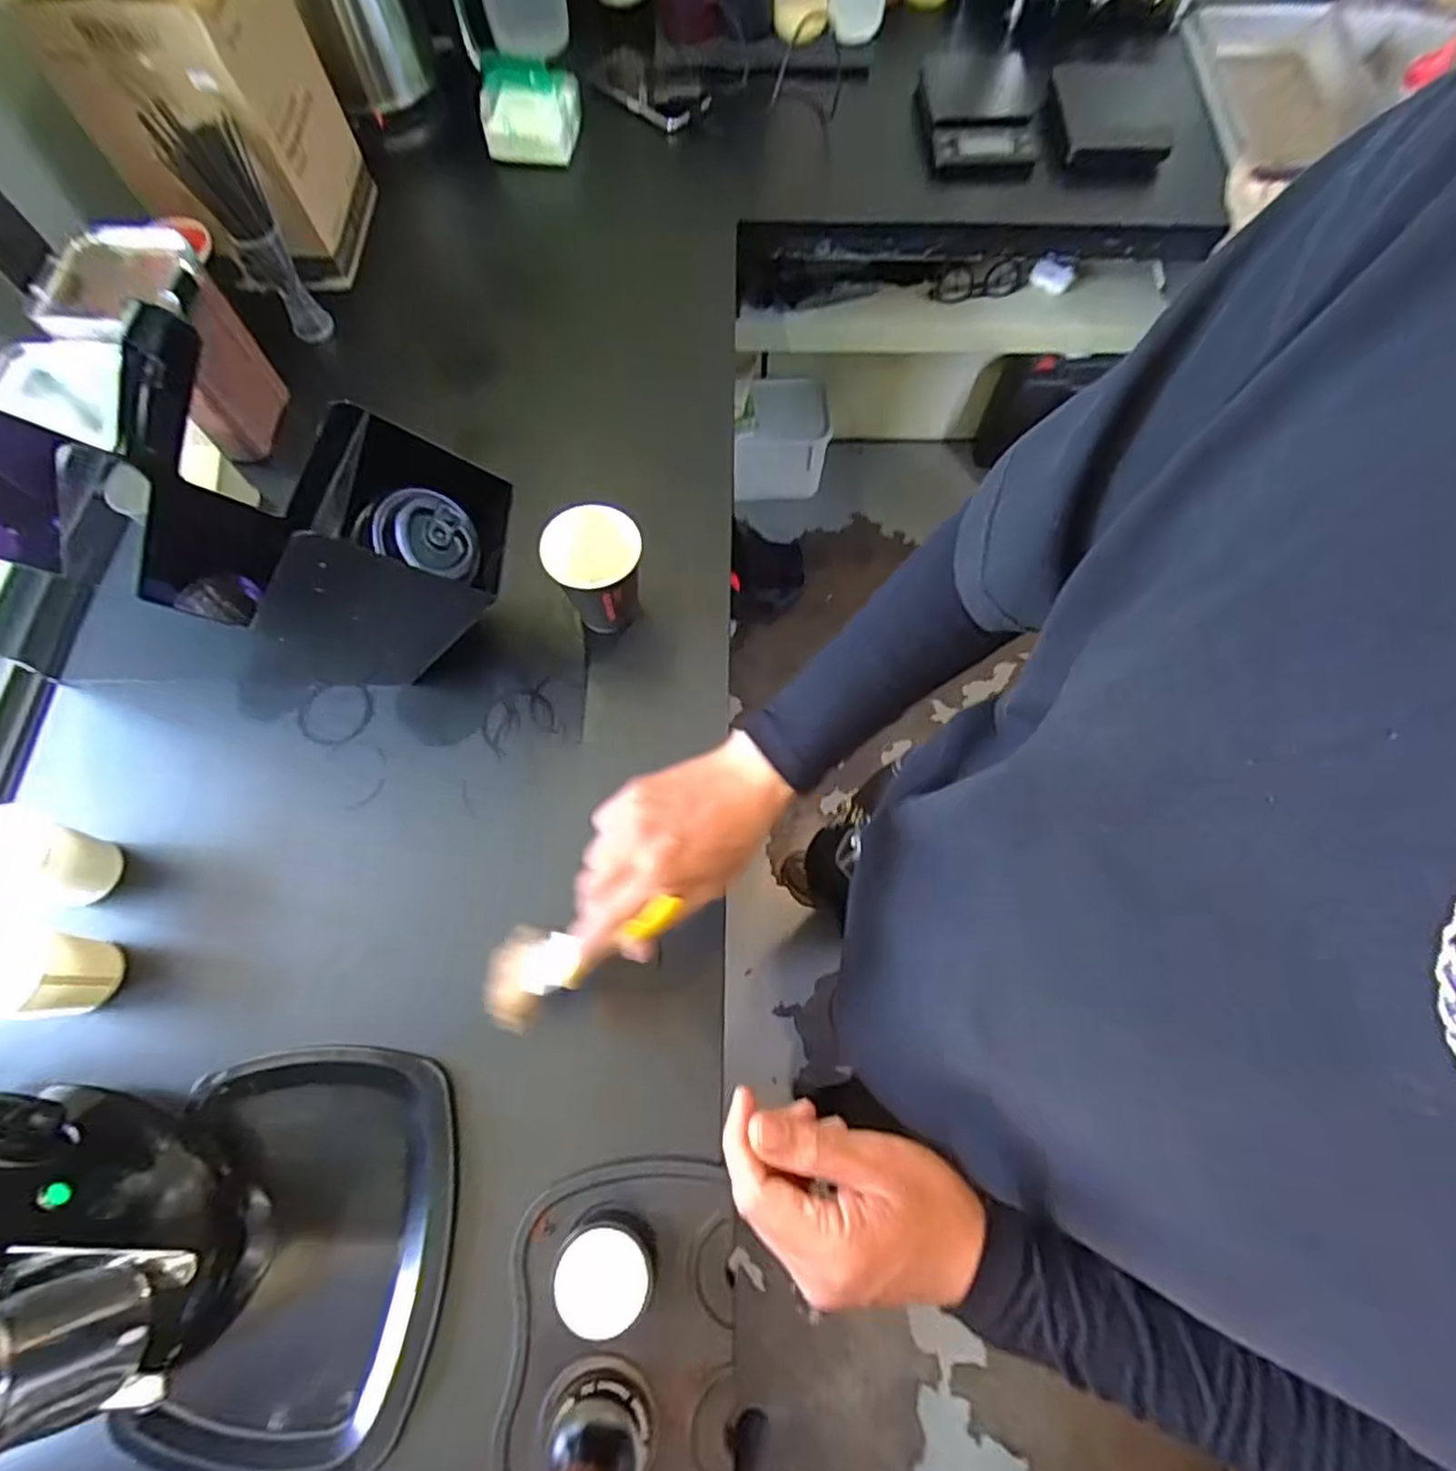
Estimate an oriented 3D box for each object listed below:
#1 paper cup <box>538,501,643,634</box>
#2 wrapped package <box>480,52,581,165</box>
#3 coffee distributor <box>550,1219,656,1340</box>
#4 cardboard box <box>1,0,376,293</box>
[{"bbox_3d":[-0.109,-0.134,0.603,0.074,0.117,0.070,0,69,0],"label":"paper cup"},{"bbox_3d":[-0.226,-0.708,0.799,0.109,0.084,0.043,3,69,1],"label":"wrapped package"},{"bbox_3d":[-0.079,0.343,0.452,0.061,0.043,0.057,0,69,0],"label":"coffee distributor"},{"bbox_3d":[-0.483,-0.603,0.666,0.168,0.240,0.177,3,69,1],"label":"cardboard box"}]

